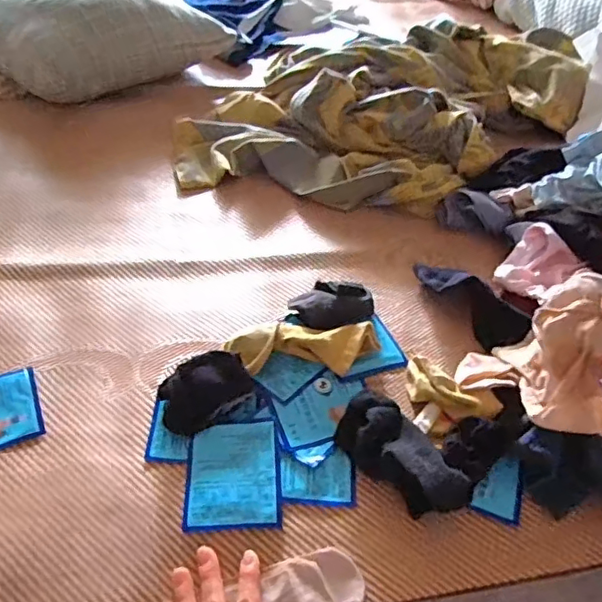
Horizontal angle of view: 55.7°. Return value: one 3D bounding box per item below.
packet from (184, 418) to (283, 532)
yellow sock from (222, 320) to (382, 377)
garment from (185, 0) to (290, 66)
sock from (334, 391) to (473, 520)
[{"bbox_3d":[-0.064,0.164,0.545,0.087,0.006,0.107,-1,45,-5],"label":"packet"},{"bbox_3d":[0.004,0.052,0.628,0.163,0.026,0.058,2,45,-2],"label":"yellow sock"},{"bbox_3d":[-0.159,-0.704,1.343,0.211,0.050,0.525,-11,47,-14],"label":"garment"},{"bbox_3d":[0.093,0.143,0.540,0.071,0.052,0.139,-25,54,-25],"label":"sock"}]

